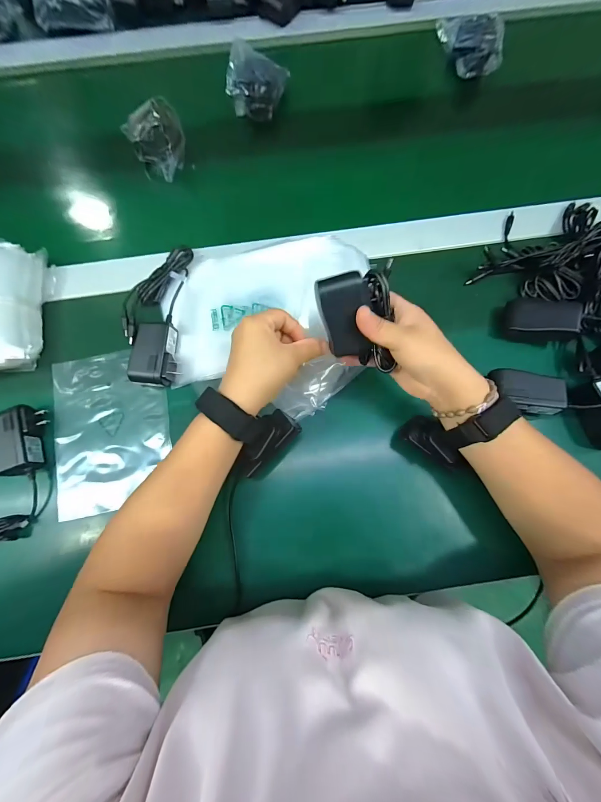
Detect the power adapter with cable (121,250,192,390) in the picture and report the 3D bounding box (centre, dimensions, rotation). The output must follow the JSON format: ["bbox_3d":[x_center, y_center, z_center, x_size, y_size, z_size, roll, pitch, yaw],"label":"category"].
[{"bbox_3d":[-0.184,-0.110,0.388,0.077,0.032,0.187,1,76,0],"label":"power adapter with cable"}]

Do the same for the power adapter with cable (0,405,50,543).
[{"bbox_3d":[-0.361,0.087,0.346,0.147,0.044,0.140,-7,77,-2],"label":"power adapter with cable"}]

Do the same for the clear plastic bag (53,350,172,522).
[{"bbox_3d":[-0.221,0.031,0.368,0.130,0.008,0.183,-11,77,-3],"label":"clear plastic bag"}]

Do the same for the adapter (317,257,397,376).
[{"bbox_3d":[0.055,-0.073,0.298,0.072,0.038,0.092,-19,101,-23],"label":"adapter"}]

